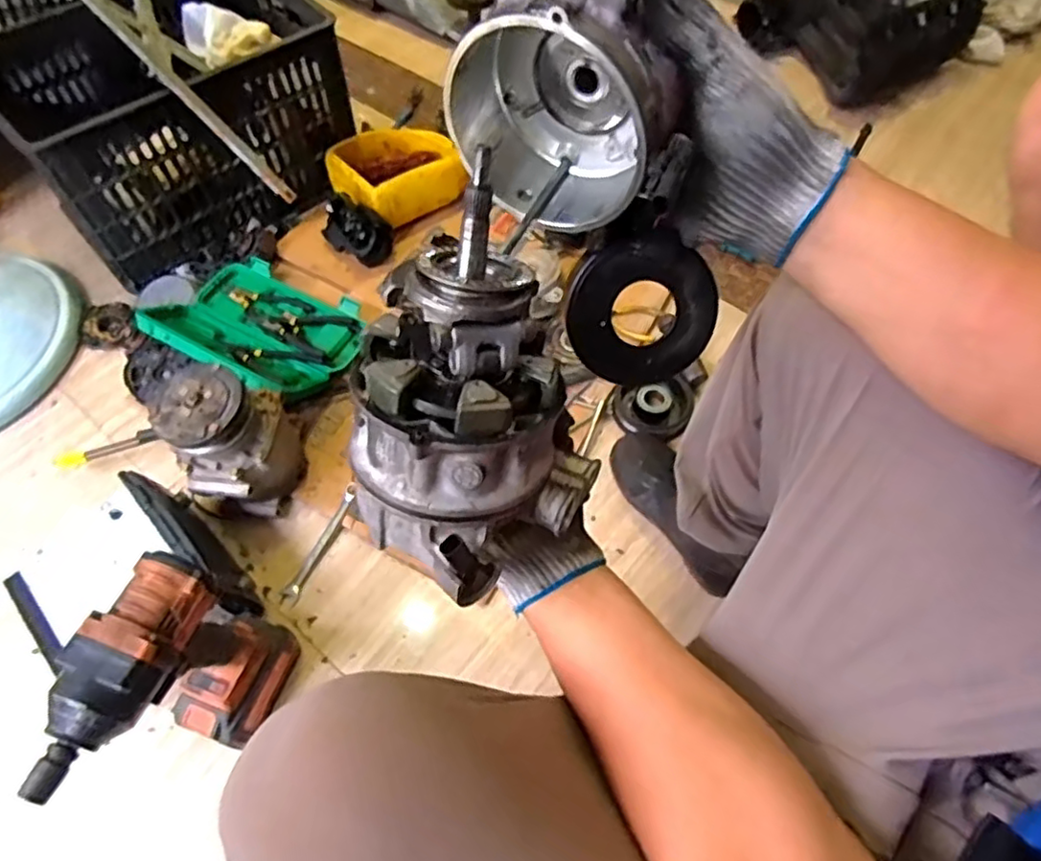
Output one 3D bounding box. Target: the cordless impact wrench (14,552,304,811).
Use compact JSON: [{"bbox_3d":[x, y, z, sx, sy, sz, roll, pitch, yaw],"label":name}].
[{"bbox_3d":[-0.324,0.245,0.611,0.071,0.260,0.187,19,61,12],"label":"cordless impact wrench"}]

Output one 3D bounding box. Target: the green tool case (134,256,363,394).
[{"bbox_3d":[-0.391,-0.161,0.964,0.289,0.068,0.208,24,62,15],"label":"green tool case"}]

